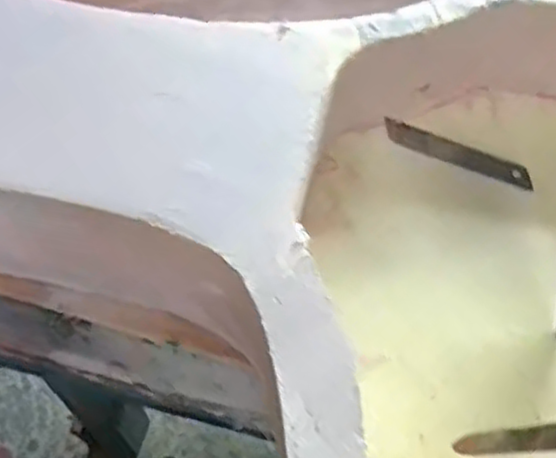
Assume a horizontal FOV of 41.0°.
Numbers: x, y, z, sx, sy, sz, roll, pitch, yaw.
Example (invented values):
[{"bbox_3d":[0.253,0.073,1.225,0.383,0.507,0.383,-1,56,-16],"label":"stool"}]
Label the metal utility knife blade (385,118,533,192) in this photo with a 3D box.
[{"bbox_3d":[0.118,-0.050,0.488,0.099,0.005,0.019,22,65,11],"label":"metal utility knife blade"}]

